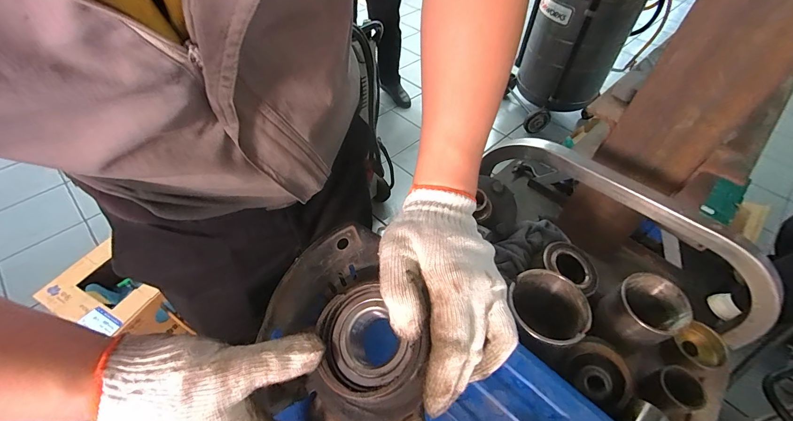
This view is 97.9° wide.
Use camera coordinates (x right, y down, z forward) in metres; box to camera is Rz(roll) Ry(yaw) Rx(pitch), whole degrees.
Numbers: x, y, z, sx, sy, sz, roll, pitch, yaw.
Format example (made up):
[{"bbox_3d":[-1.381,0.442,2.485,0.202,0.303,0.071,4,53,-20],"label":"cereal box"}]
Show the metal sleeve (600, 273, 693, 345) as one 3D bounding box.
[{"bbox_3d":[0.285,0.117,0.401,0.073,0.050,0.070,1,51,-2],"label":"metal sleeve"}]

